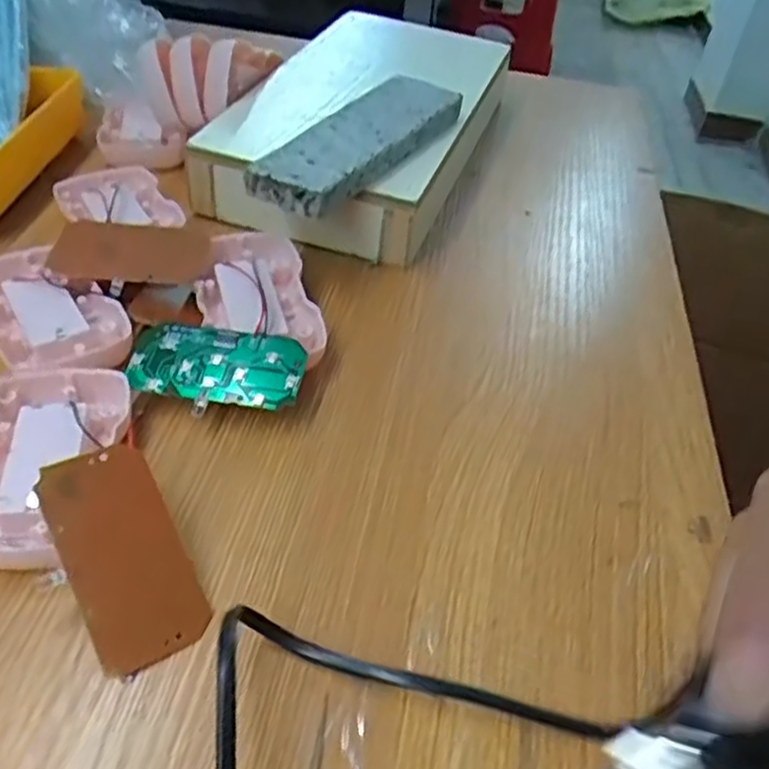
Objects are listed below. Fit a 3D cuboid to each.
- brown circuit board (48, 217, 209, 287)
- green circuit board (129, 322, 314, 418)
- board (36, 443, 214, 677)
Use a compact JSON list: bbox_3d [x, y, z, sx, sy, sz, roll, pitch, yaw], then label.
[{"bbox_3d":[-0.125,-0.065,0.363,0.074,0.005,0.038,4,55,-2],"label":"brown circuit board"},{"bbox_3d":[-0.072,-0.008,0.317,0.075,0.004,0.042,4,55,3],"label":"green circuit board"},{"bbox_3d":[-0.088,0.056,0.250,0.037,0.004,0.074,-18,68,-34],"label":"board"}]

